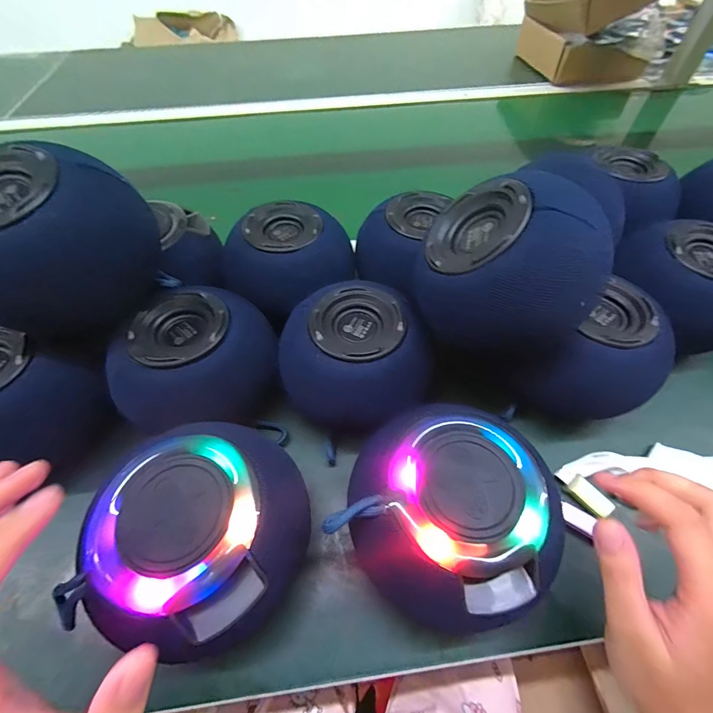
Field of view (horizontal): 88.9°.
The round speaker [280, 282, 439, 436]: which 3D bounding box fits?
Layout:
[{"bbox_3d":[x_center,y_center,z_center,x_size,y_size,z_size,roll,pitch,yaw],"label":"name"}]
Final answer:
[{"bbox_3d":[-0.004,0.003,0.313,0.120,0.085,0.111,0,56,0],"label":"round speaker"}]

